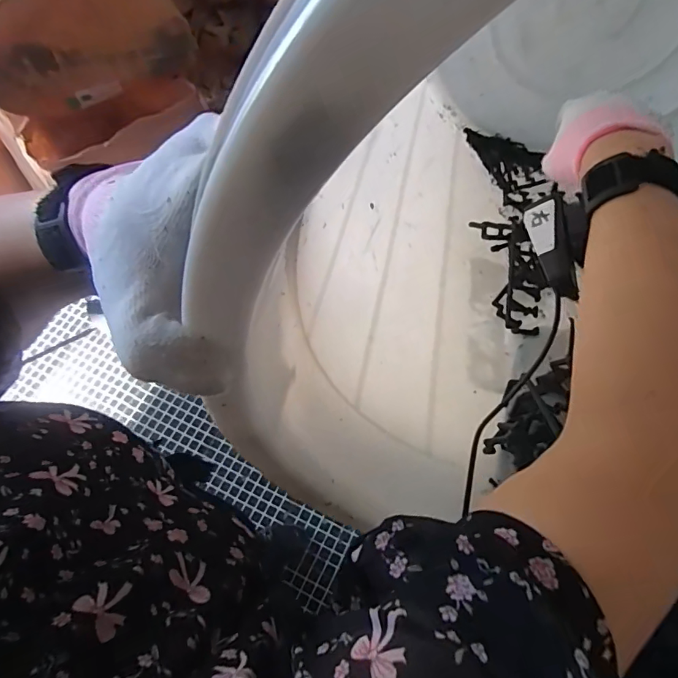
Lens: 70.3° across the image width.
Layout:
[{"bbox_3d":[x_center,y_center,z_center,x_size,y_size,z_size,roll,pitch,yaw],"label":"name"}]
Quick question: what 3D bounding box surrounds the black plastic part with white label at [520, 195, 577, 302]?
[{"bbox_3d":[0.151,-0.066,0.333,0.015,0.029,0.078,12,54,-30],"label":"black plastic part with white label"}]

